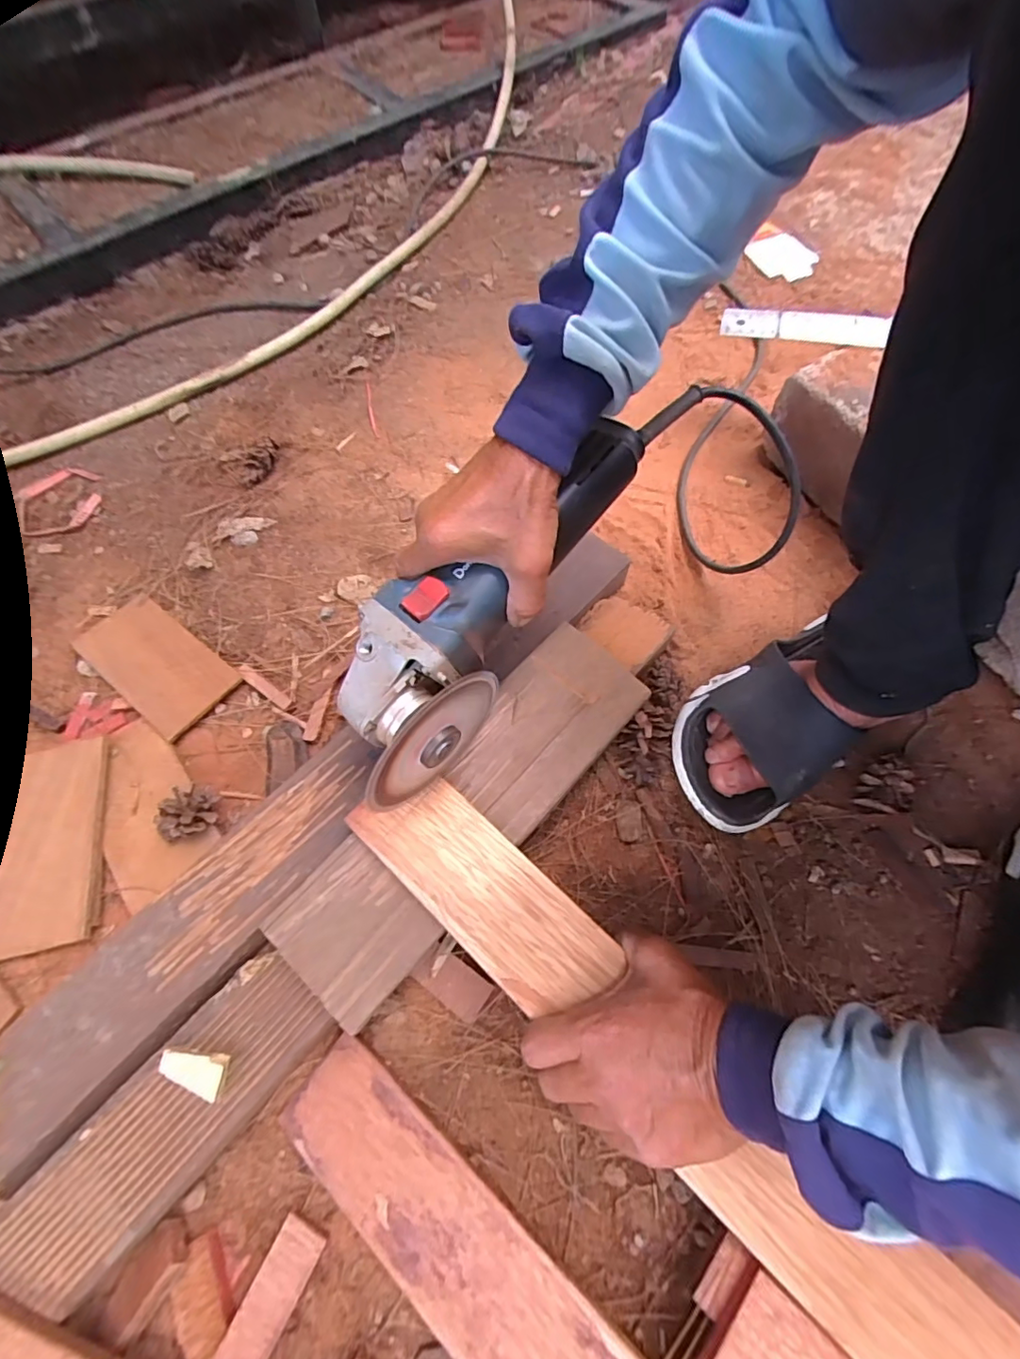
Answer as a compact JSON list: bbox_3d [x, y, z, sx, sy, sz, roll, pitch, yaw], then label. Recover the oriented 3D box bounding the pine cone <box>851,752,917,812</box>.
[{"bbox_3d":[0.296,0.083,0.428,0.037,0.025,0.046,21,68,12],"label":"pine cone"}]

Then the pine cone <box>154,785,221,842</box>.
[{"bbox_3d":[-0.247,0.103,0.414,0.032,0.033,0.043,22,68,12],"label":"pine cone"}]

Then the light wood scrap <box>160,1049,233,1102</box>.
[{"bbox_3d":[-0.190,0.237,0.324,0.038,0.010,0.022,7,66,6],"label":"light wood scrap"}]

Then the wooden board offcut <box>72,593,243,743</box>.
[{"bbox_3d":[-0.328,-0.018,0.497,0.160,0.009,0.076,35,72,17],"label":"wooden board offcut"}]

